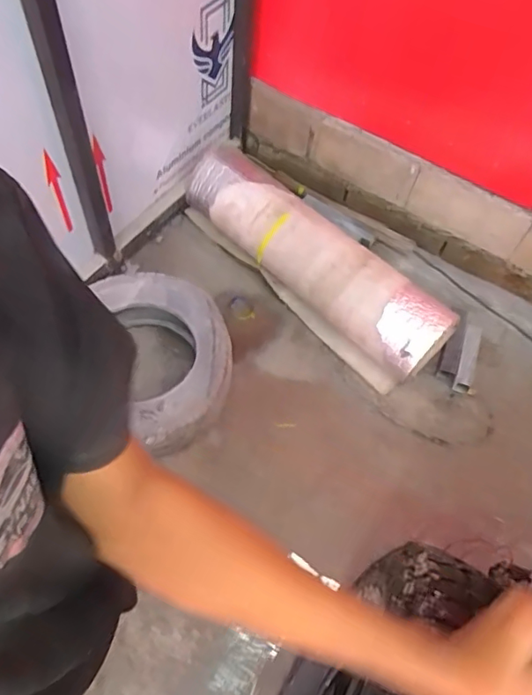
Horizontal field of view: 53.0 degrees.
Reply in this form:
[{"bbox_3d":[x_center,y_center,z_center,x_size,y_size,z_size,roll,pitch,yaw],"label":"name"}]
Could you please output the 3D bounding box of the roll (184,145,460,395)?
[{"bbox_3d":[0.137,-0.286,1.851,0.236,0.280,1.043,-38,70,-24],"label":"roll"}]

